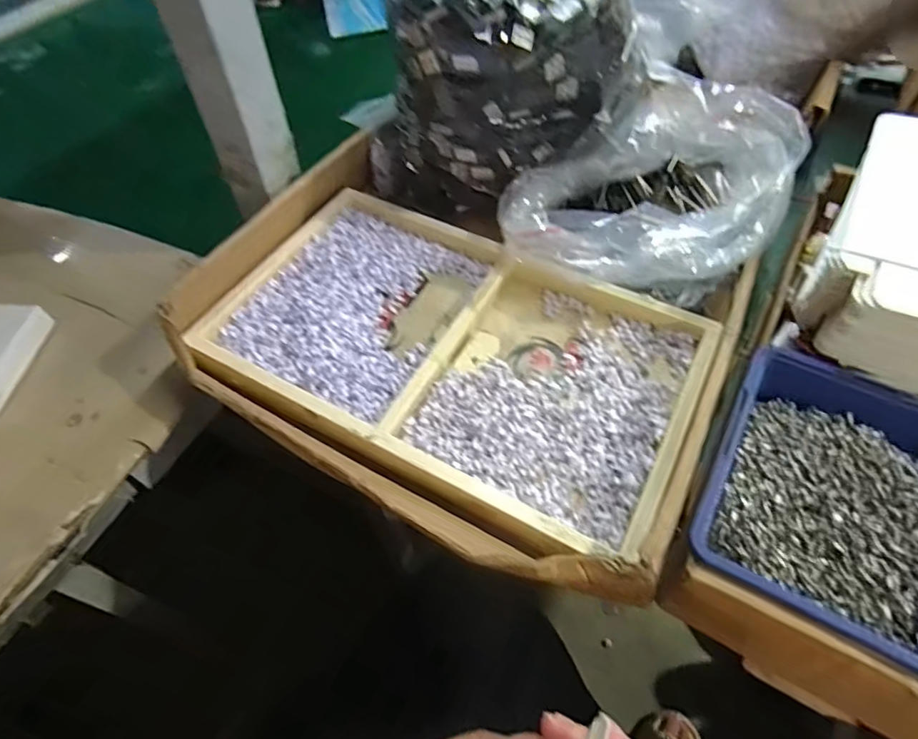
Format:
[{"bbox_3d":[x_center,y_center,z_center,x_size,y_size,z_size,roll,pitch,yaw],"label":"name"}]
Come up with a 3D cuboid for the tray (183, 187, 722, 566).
[{"bbox_3d":[-0.007,-0.017,0.382,0.324,0.031,0.202,24,58,18],"label":"tray"}]

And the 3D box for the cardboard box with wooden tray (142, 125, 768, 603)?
[{"bbox_3d":[-0.007,-0.023,0.374,0.339,0.050,0.247,22,61,17],"label":"cardboard box with wooden tray"}]

